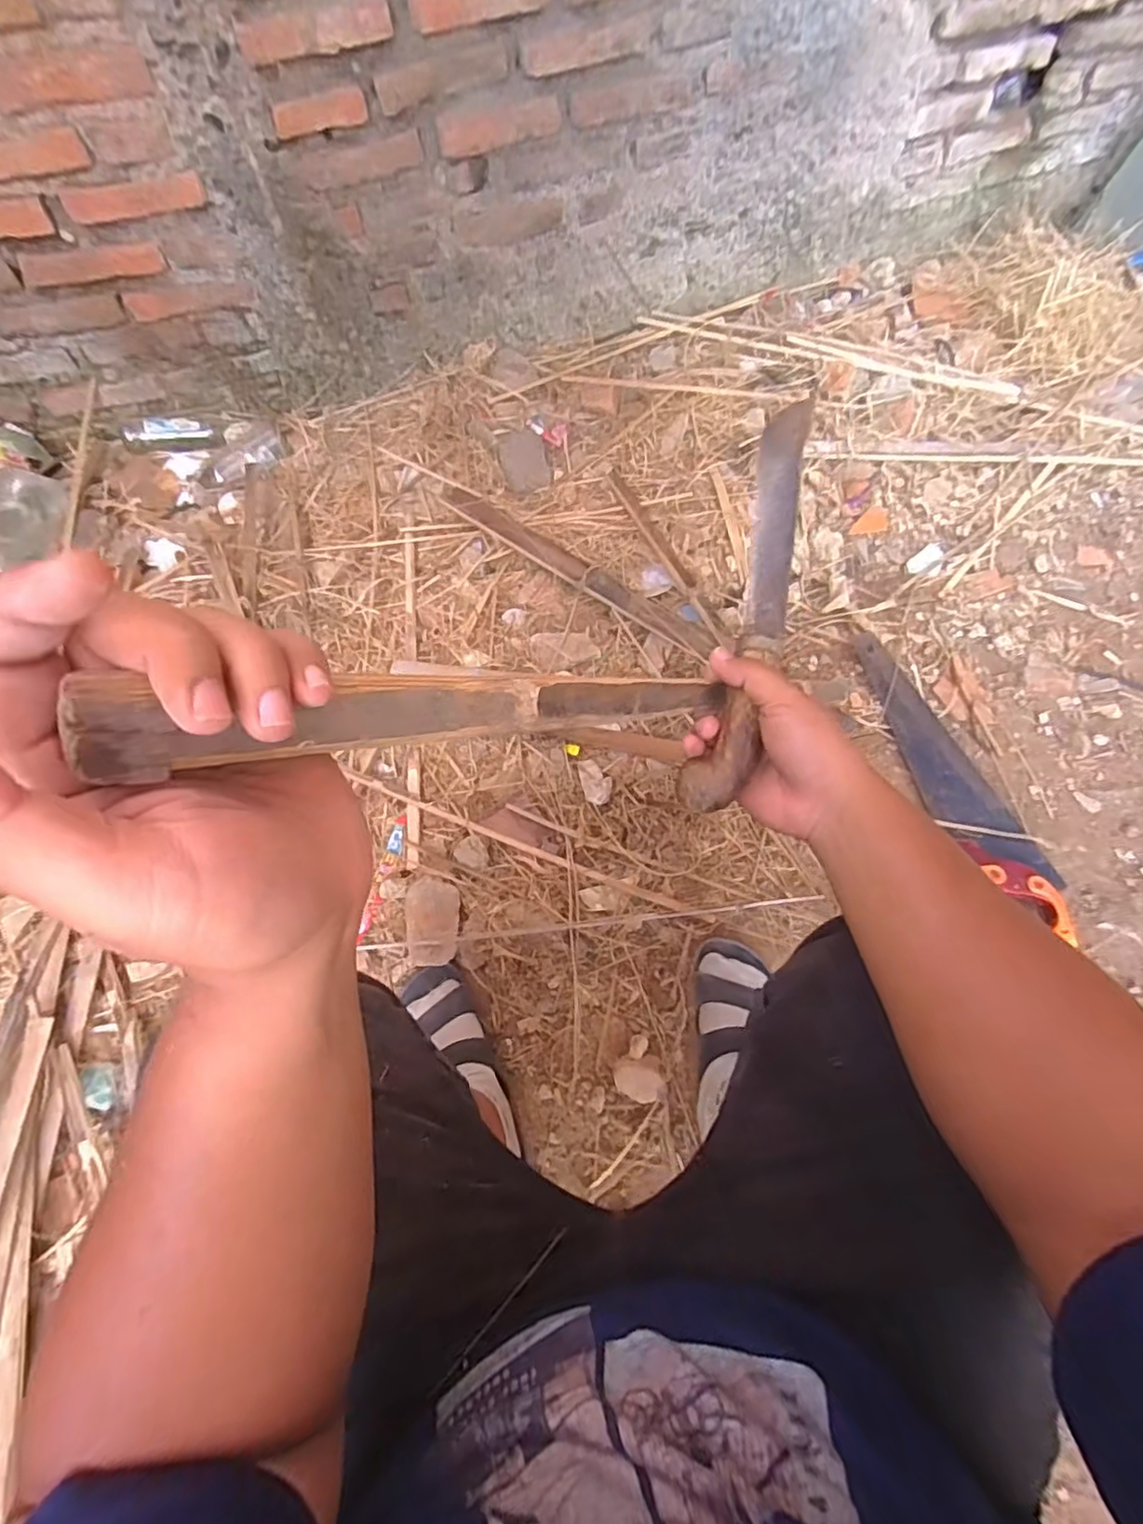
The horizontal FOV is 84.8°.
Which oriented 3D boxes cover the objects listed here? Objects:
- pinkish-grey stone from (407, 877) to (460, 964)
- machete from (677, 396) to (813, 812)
[{"bbox_3d":[-0.174,0.196,0.780,0.069,0.049,0.104,-7,61,-1],"label":"pinkish-grey stone"},{"bbox_3d":[0.134,-0.124,0.448,0.042,0.025,0.329,14,73,4],"label":"machete"}]

